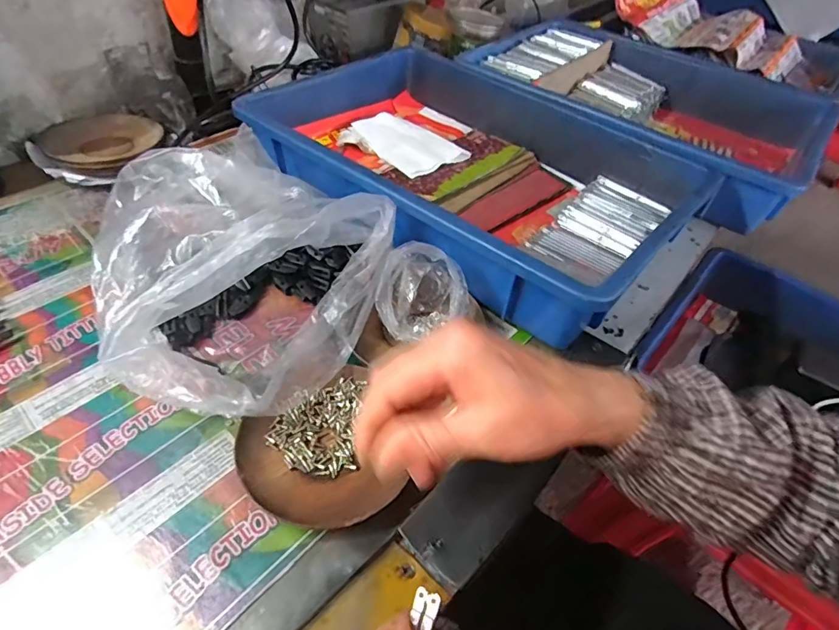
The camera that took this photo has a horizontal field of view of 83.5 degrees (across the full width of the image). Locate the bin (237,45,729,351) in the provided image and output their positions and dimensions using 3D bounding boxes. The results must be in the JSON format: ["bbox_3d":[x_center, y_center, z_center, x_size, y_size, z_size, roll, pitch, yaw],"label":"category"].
[{"bbox_3d":[0.054,-0.173,0.517,0.431,0.088,0.314,35,54,23],"label":"bin"}]

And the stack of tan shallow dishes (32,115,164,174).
[{"bbox_3d":[-0.363,-0.194,0.531,0.110,0.021,0.113,21,49,12],"label":"stack of tan shallow dishes"}]

